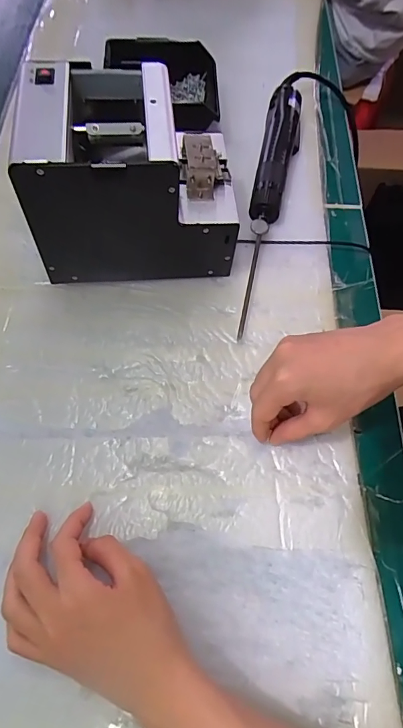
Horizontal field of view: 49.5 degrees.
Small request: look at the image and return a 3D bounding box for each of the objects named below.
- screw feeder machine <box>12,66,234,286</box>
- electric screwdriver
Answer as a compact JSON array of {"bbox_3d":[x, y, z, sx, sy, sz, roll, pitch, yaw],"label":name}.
[{"bbox_3d":[-0.061,-0.167,0.408,0.174,0.152,0.118,-5,62,-4],"label":"screw feeder machine"},{"bbox_3d":[0.080,-0.196,0.485,0.042,0.049,0.363,10,62,4],"label":"electric screwdriver"}]

